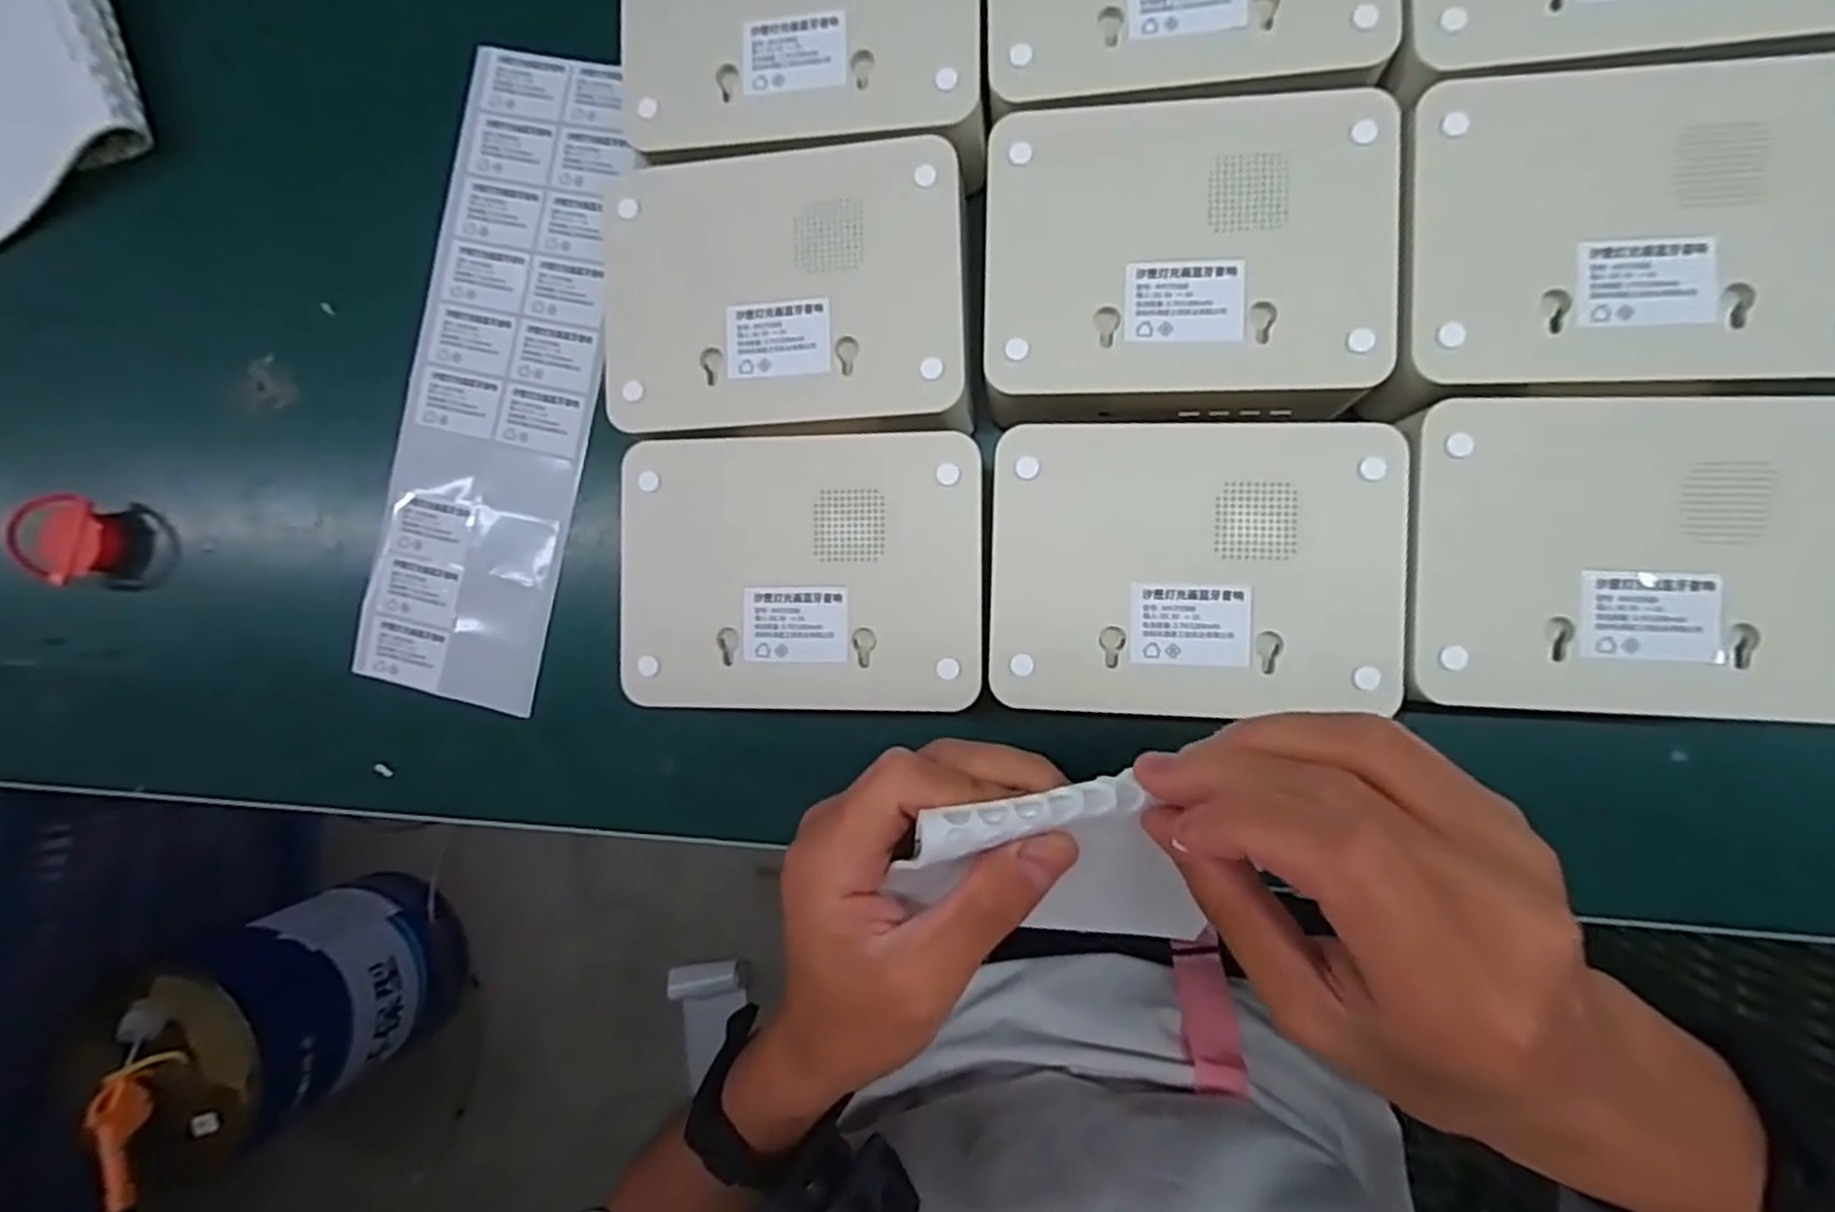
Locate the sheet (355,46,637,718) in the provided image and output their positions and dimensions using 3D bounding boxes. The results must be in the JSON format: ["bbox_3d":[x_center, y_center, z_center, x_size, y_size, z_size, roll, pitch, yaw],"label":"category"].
[{"bbox_3d":[-0.197,-0.107,0.378,0.092,0.010,0.301,12,92,8],"label":"sheet"}]

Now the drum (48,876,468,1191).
[{"bbox_3d":[-0.758,0.486,0.967,0.247,0.287,0.234,-32,85,7],"label":"drum"}]

